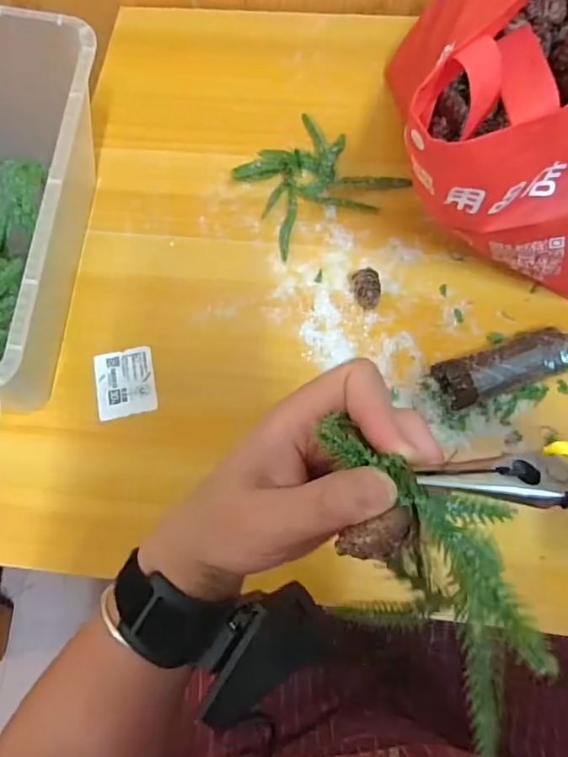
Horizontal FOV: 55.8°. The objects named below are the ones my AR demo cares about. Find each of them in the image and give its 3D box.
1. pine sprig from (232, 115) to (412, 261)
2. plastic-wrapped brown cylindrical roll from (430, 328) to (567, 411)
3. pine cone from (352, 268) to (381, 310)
[{"bbox_3d":[0.025,-0.181,0.494,0.130,0.026,0.117,-39,72,-14],"label":"pine sprig"},{"bbox_3d":[0.174,-0.009,0.422,0.105,0.026,0.038,-18,69,-7],"label":"plastic-wrapped brown cylindrical roll"},{"bbox_3d":[0.072,-0.075,0.456,0.020,0.018,0.036,-10,68,-3],"label":"pine cone"}]

